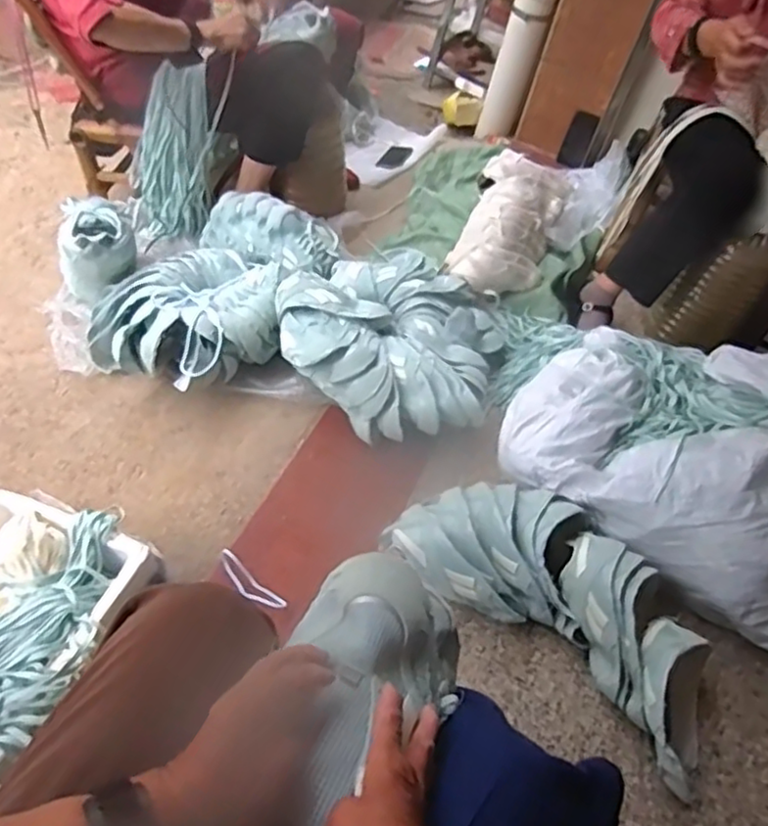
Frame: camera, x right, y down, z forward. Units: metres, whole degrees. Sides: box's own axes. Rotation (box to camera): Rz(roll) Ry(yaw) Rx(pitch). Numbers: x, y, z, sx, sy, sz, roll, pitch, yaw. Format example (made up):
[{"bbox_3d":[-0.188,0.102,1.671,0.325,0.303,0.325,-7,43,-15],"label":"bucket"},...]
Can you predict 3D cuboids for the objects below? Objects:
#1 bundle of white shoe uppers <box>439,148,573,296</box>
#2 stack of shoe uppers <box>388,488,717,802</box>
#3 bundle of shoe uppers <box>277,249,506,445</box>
[{"bbox_3d":[0.311,-0.468,1.585,0.226,0.086,0.543,19,50,3],"label":"bundle of white shoe uppers"},{"bbox_3d":[0.272,0.281,0.999,0.528,0.153,0.249,34,53,16],"label":"stack of shoe uppers"},{"bbox_3d":[0.019,-0.165,1.273,0.415,0.144,0.445,19,50,3],"label":"bundle of shoe uppers"}]

